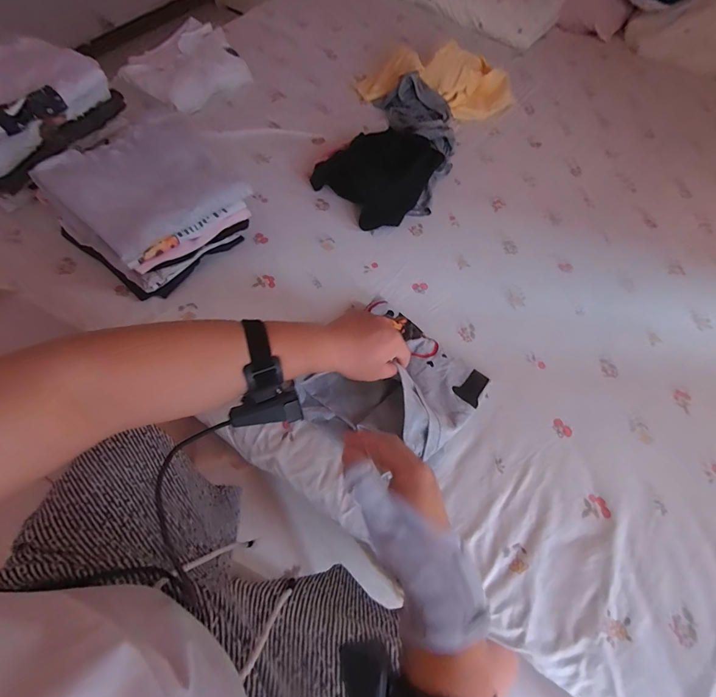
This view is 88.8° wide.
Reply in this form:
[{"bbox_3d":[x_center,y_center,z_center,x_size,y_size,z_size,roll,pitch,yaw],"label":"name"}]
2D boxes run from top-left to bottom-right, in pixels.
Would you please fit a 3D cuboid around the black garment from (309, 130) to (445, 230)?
[{"bbox_3d":[0.050,-0.360,0.753,0.199,0.059,0.234,40,69,16],"label":"black garment"}]

